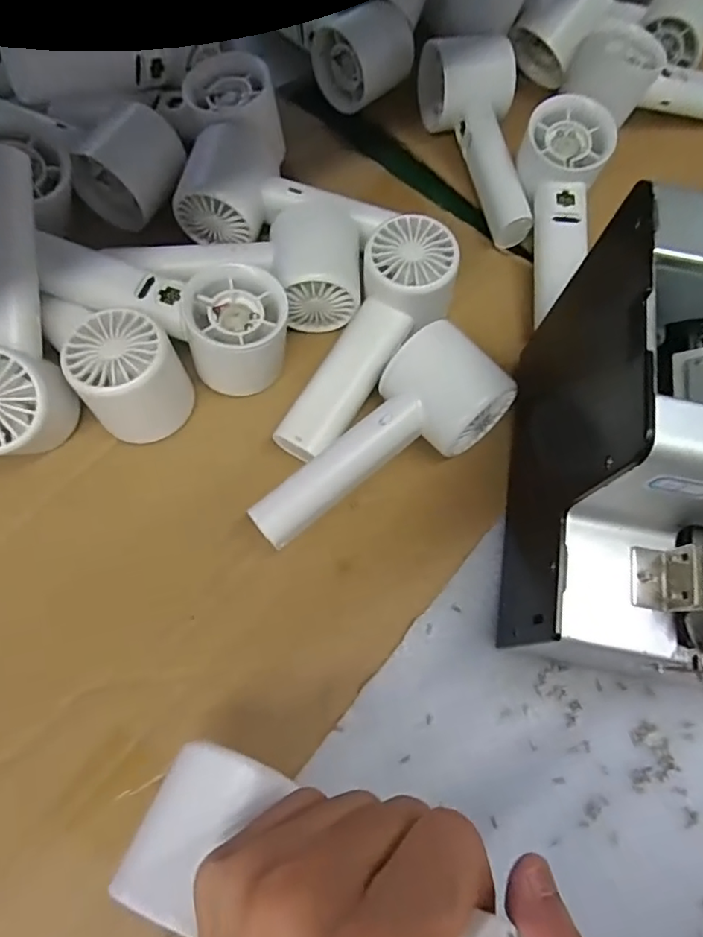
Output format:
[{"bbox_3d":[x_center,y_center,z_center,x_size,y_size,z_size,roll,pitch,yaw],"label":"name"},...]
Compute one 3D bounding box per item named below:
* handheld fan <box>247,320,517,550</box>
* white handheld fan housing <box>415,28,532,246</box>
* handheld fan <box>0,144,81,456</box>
[{"bbox_3d":[0.014,-0.013,0.307,0.149,0.044,0.059,-38,75,-16],"label":"handheld fan"},{"bbox_3d":[0.089,-0.239,0.401,0.059,0.050,0.157,-4,68,-5],"label":"white handheld fan housing"},{"bbox_3d":[-0.184,-0.084,0.307,0.063,0.056,0.160,-7,84,-5],"label":"handheld fan"}]

